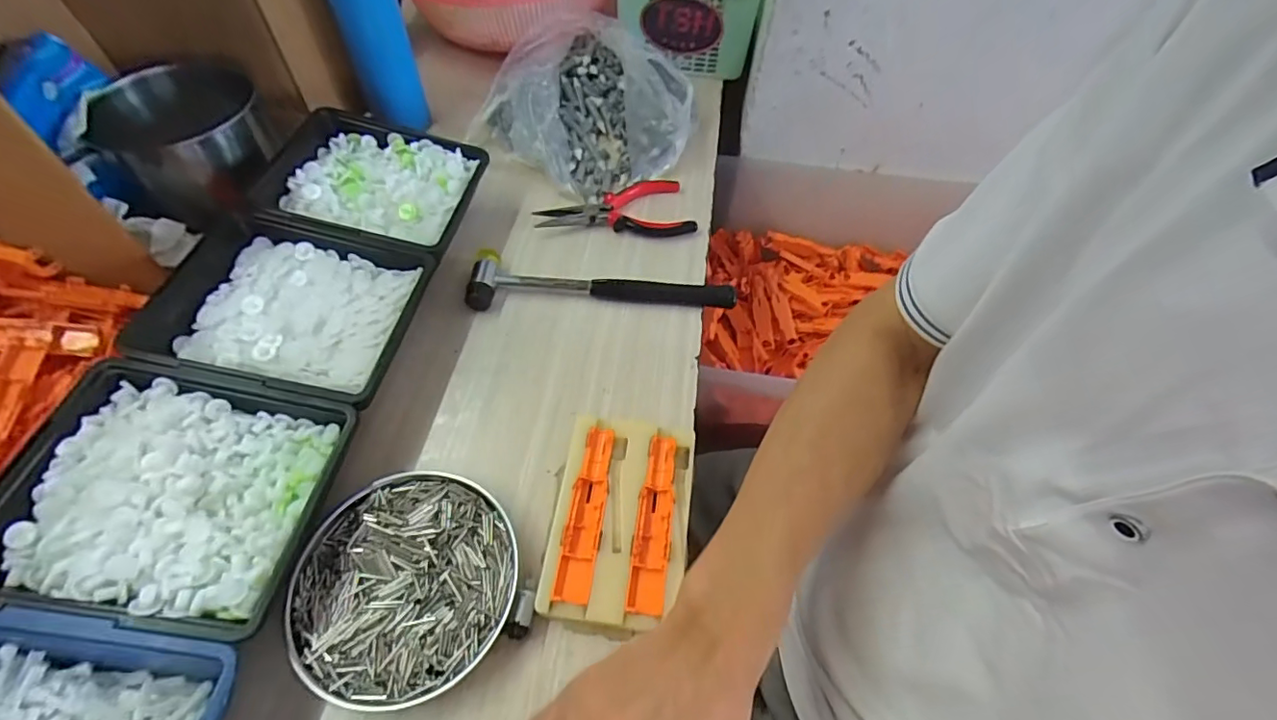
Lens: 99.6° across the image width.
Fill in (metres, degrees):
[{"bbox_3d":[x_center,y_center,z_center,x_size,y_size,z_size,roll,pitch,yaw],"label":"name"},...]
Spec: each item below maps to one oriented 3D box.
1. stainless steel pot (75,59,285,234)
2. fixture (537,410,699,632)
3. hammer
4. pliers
[{"bbox_3d":[-0.409,-0.201,0.501,0.131,0.087,0.104,-32,63,-23],"label":"stainless steel pot"},{"bbox_3d":[-0.011,0.105,0.374,0.090,0.019,0.140,8,54,2],"label":"fixture"},{"bbox_3d":[-0.031,-0.071,0.491,0.233,0.026,0.050,0,55,-4],"label":"hammer"},{"bbox_3d":[-0.021,-0.148,0.547,0.155,0.012,0.080,-14,57,-13],"label":"pliers"}]

